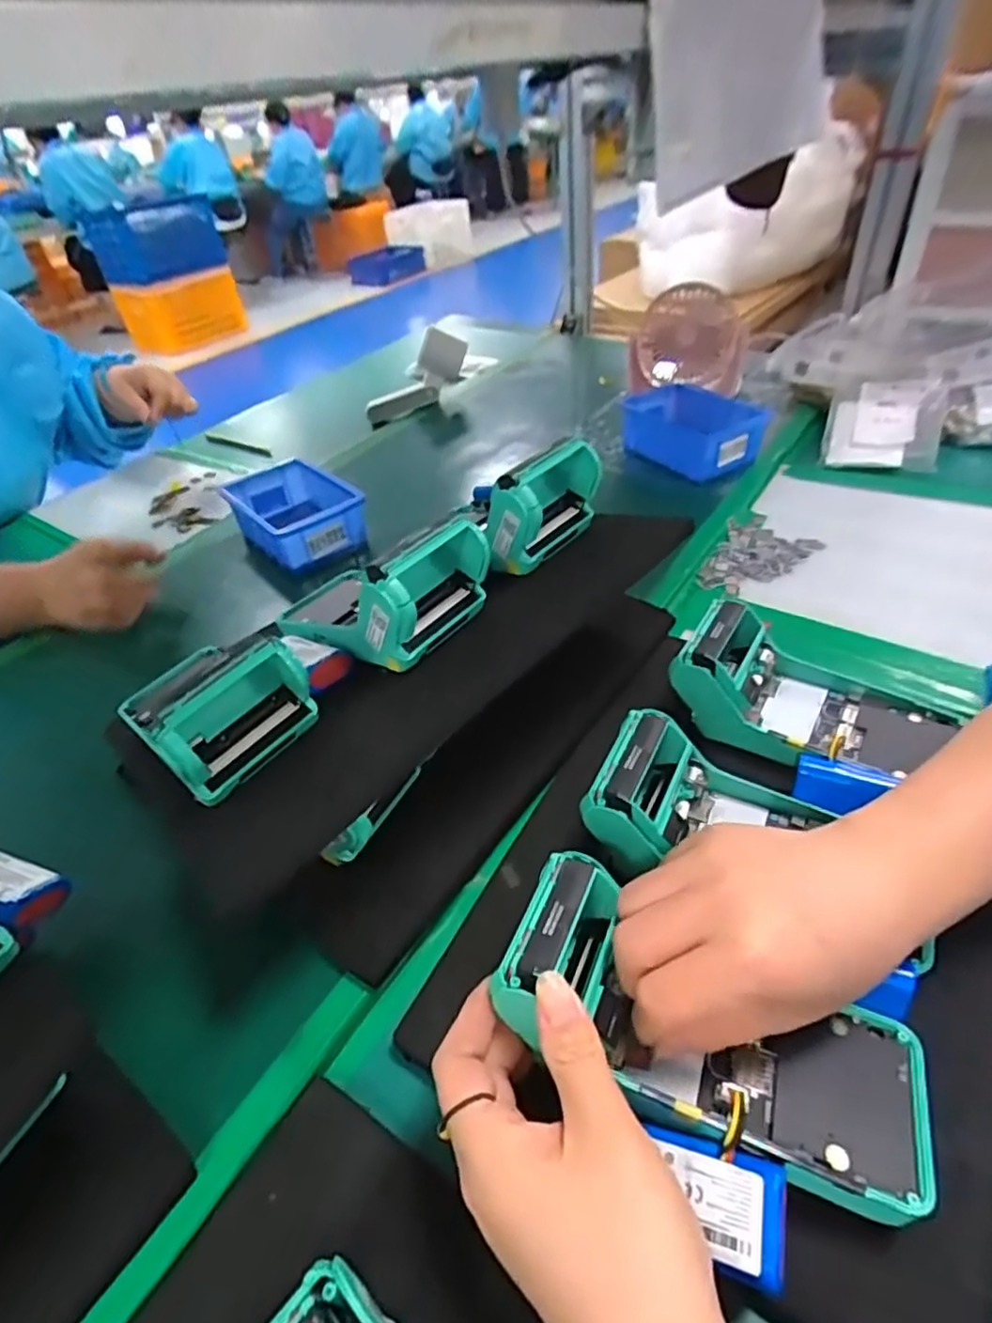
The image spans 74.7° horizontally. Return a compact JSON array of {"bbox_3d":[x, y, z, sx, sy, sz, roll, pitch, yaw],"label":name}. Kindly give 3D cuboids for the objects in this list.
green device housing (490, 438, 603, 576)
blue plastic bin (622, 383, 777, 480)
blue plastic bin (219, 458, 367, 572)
[{"bbox_3d":[0.032,-0.103,0.424,0.082,0.066,0.041,-33,47,-28],"label":"green device housing"},{"bbox_3d":[0.220,-0.262,0.746,0.090,0.070,0.158,-29,45,-25],"label":"blue plastic bin"},{"bbox_3d":[-0.203,-0.145,0.661,0.104,0.065,0.146,-26,44,-22],"label":"blue plastic bin"}]

